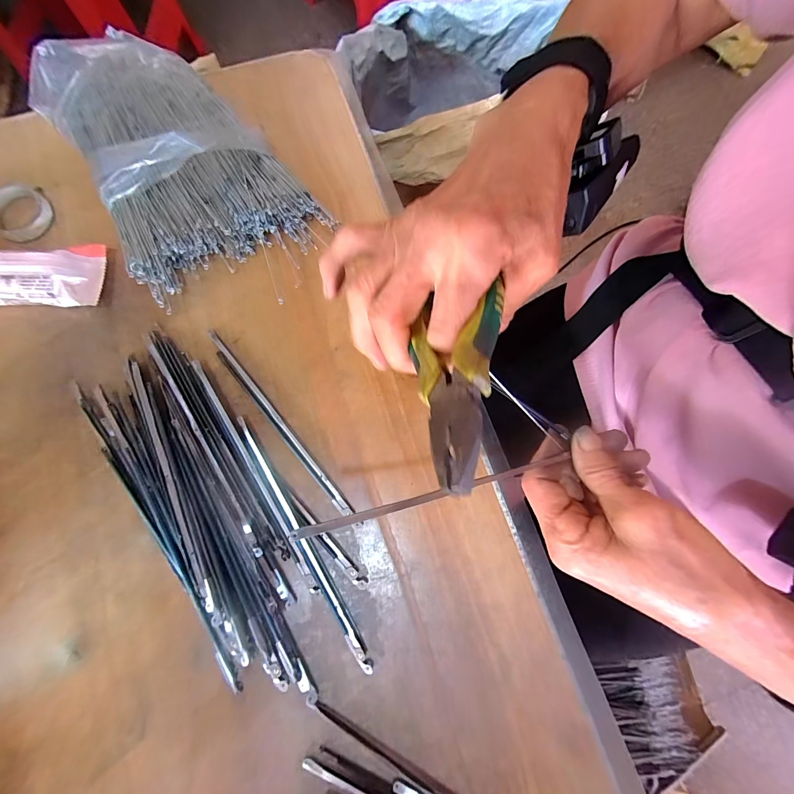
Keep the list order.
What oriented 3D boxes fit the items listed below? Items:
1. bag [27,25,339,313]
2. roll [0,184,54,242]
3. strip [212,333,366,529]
[{"bbox_3d":[-0.183,-0.198,0.280,0.151,0.043,0.244,-36,81,-8],"label":"bag"},{"bbox_3d":[-0.313,-0.152,0.284,0.045,0.012,0.045,0,78,-1],"label":"roll"},{"bbox_3d":[-0.087,0.021,0.255,0.012,0.005,0.180,-40,82,-8],"label":"strip"}]

